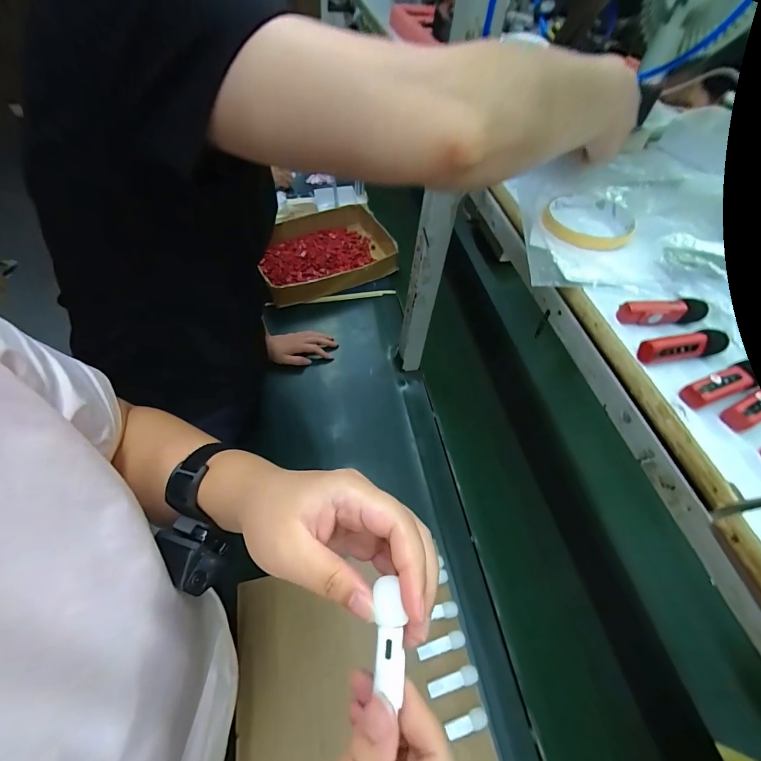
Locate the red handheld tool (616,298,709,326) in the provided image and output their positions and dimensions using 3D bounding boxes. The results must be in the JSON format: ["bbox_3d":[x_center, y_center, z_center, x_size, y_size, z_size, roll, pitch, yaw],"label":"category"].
[{"bbox_3d":[0.215,-0.052,0.275,0.065,0.017,0.013,-2,54,-7],"label":"red handheld tool"}]

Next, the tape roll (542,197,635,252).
[{"bbox_3d":[0.200,-0.155,0.351,0.078,0.015,0.075,3,54,-4],"label":"tape roll"}]

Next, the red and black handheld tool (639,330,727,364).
[{"bbox_3d":[0.213,-0.024,0.253,0.065,0.017,0.012,-6,55,-9],"label":"red and black handheld tool"}]

